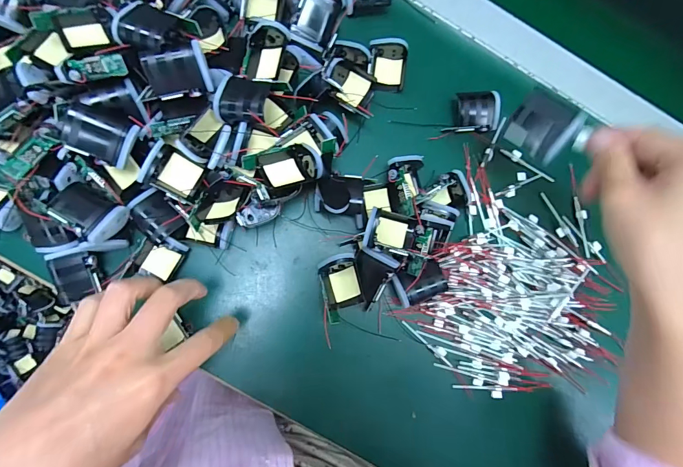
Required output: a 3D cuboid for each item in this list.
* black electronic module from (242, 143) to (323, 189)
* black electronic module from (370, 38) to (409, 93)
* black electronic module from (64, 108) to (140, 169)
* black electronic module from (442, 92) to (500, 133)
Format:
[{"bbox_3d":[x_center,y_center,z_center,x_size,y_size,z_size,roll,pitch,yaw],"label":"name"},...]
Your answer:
[{"bbox_3d":[-0.045,-0.052,0.285,0.056,0.018,0.031,-17,87,-6],"label":"black electronic module"},{"bbox_3d":[0.046,-0.158,0.349,0.035,0.018,0.046,-2,86,-5],"label":"black electronic module"},{"bbox_3d":[-0.176,-0.071,0.270,0.041,0.016,0.034,23,115,-26],"label":"black electronic module"},{"bbox_3d":[0.125,-0.114,0.349,0.049,0.026,0.033,-2,86,-5],"label":"black electronic module"}]

